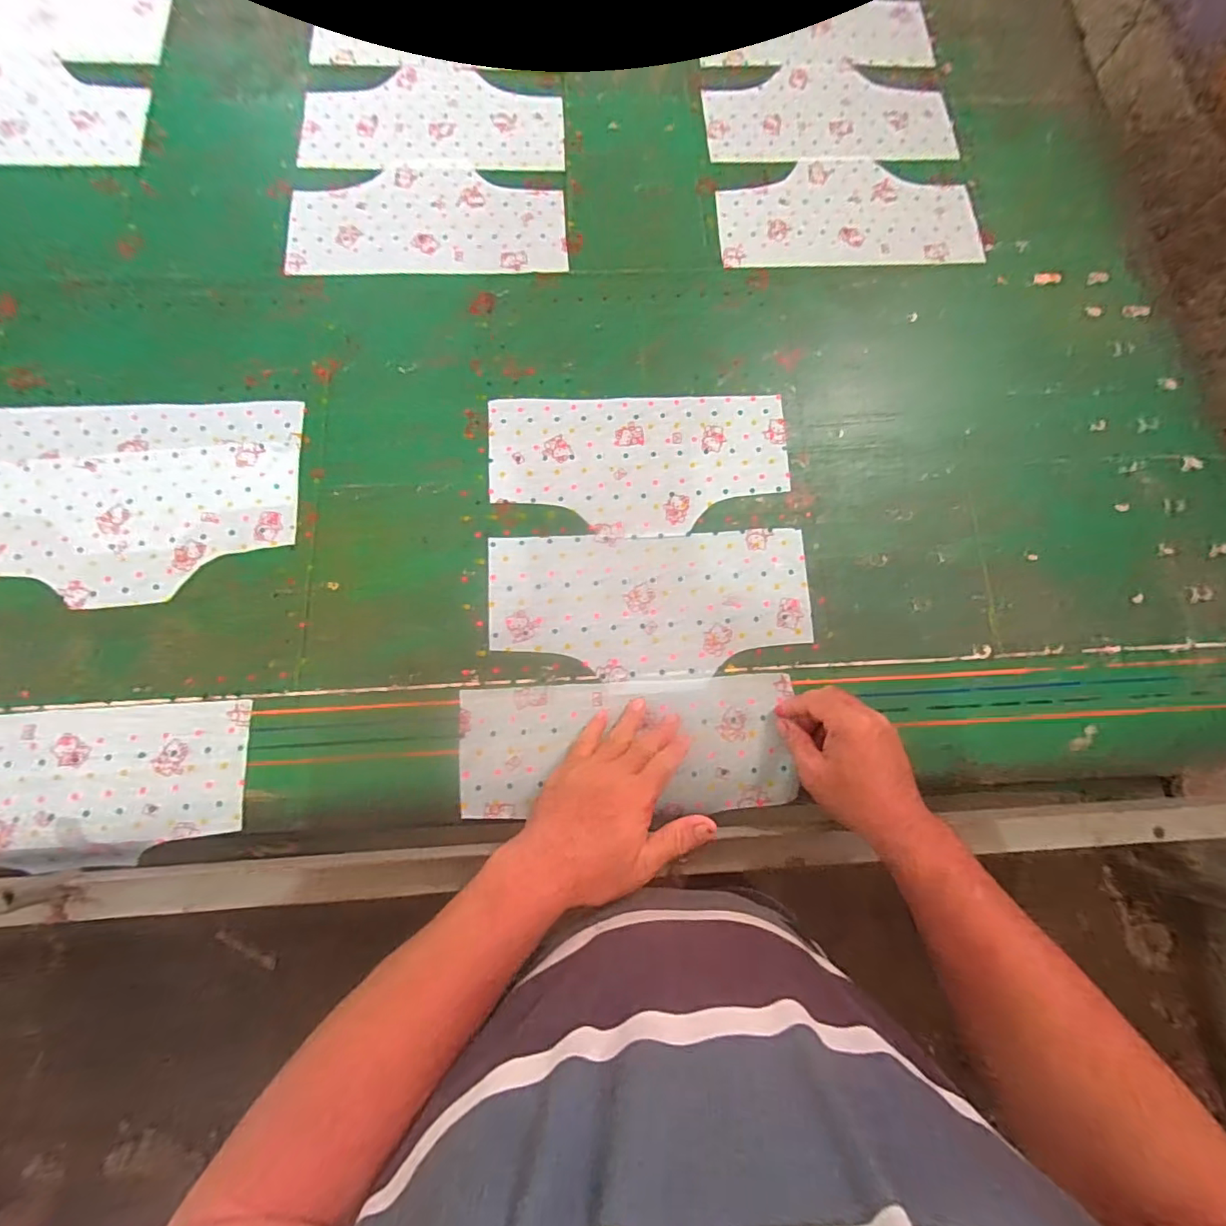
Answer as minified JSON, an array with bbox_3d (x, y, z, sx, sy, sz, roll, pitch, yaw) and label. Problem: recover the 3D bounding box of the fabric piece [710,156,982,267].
[{"bbox_3d":[0.293,-0.506,0.685,0.320,0.004,0.157,-3,76,-3],"label":"fabric piece"}]

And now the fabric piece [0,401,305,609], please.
[{"bbox_3d":[-0.492,-0.119,0.556,0.324,0.007,0.221,-3,76,-3],"label":"fabric piece"}]

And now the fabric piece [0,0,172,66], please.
[{"bbox_3d":[-0.764,-0.791,0.717,0.334,0.011,0.172,2,76,-1],"label":"fabric piece"}]

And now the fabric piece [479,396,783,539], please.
[{"bbox_3d":[0.030,-0.162,0.590,0.318,0.004,0.162,-2,76,-2],"label":"fabric piece"}]

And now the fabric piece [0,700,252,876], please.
[{"bbox_3d":[-0.498,0.157,0.487,0.321,0.008,0.137,-3,76,-3],"label":"fabric piece"}]

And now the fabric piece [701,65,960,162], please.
[{"bbox_3d":[0.283,-0.665,0.725,0.321,0.007,0.164,-3,76,-3],"label":"fabric piece"}]

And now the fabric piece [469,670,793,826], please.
[{"bbox_3d":[0.014,0.129,0.523,0.314,0.011,0.127,-3,79,-3],"label":"fabric piece"}]

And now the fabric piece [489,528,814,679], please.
[{"bbox_3d":[0.040,-0.010,0.552,0.319,0.004,0.146,-2,76,-2],"label":"fabric piece"}]

